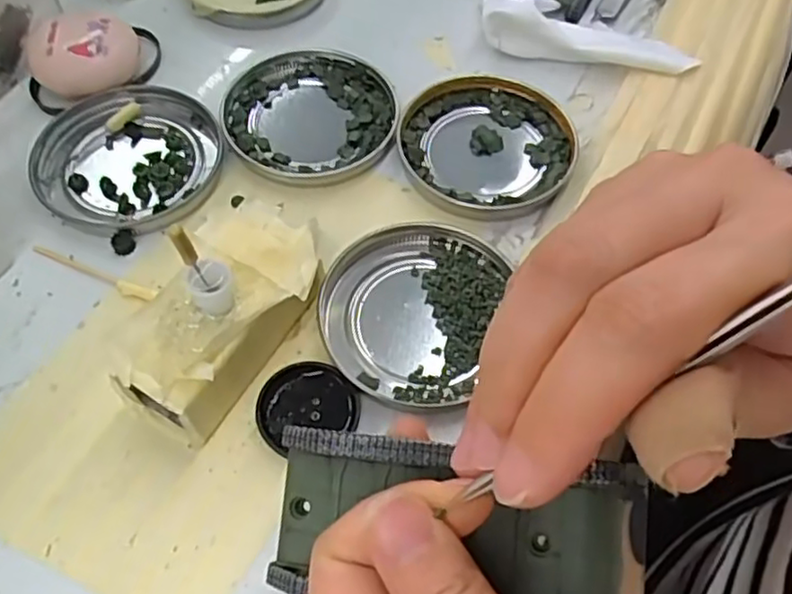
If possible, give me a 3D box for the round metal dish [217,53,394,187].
[{"bbox_3d":[-0.040,-0.085,0.321,0.078,0.009,0.075,0,59,-1],"label":"round metal dish"}]

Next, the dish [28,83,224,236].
[{"bbox_3d":[-0.120,-0.062,0.303,0.080,0.009,0.077,0,59,-1],"label":"dish"}]

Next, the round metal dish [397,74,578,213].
[{"bbox_3d":[0.040,-0.071,0.313,0.074,0.008,0.075,0,59,-1],"label":"round metal dish"}]

